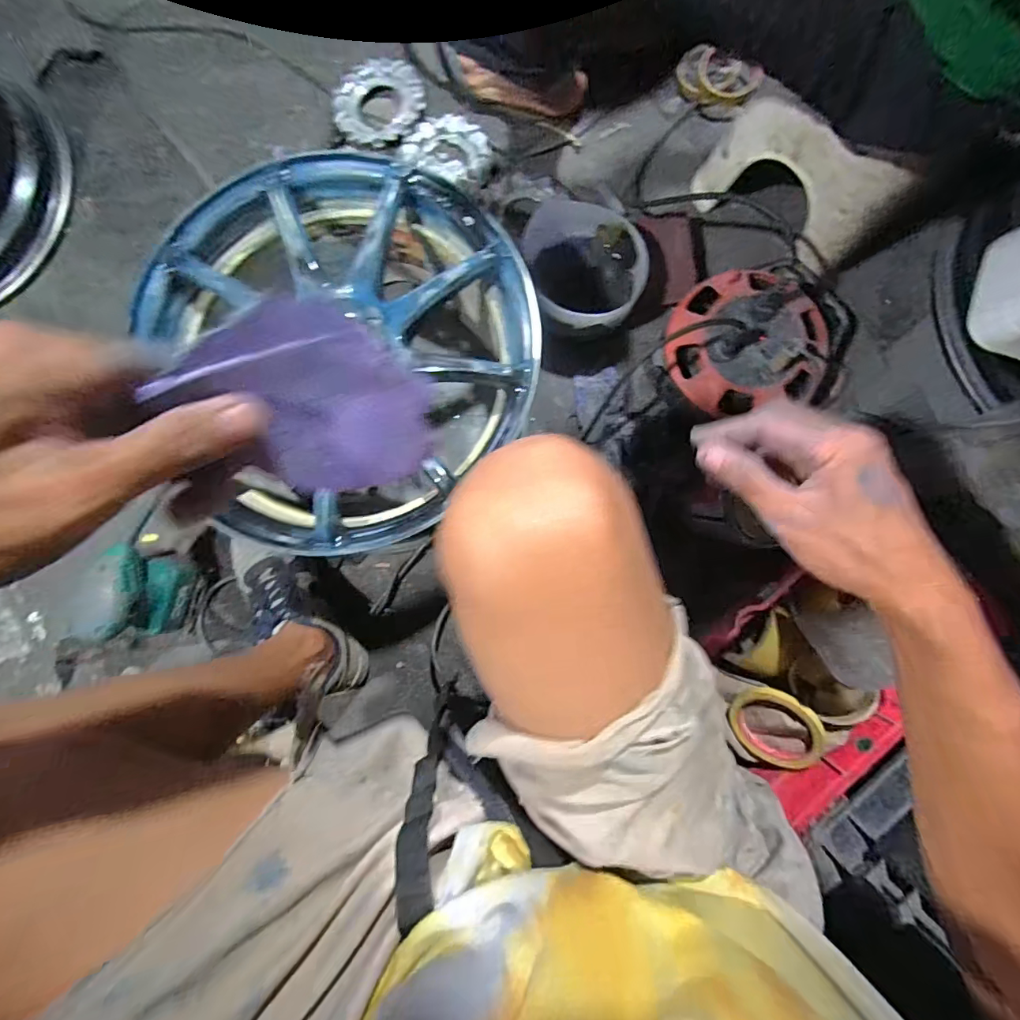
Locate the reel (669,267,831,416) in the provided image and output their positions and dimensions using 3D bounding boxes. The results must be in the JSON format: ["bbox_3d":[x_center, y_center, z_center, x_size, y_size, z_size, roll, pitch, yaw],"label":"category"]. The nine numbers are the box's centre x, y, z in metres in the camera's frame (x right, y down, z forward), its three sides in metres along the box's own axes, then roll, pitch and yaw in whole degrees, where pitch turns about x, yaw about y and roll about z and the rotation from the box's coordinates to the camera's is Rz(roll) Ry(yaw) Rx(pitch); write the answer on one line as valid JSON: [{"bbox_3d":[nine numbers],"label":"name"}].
[{"bbox_3d":[0.305,-0.212,0.610,0.202,0.102,0.195,-6,88,1],"label":"reel"}]

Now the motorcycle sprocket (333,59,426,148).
[{"bbox_3d":[-0.198,-0.612,0.703,0.128,0.018,0.136,0,88,1],"label":"motorcycle sprocket"}]

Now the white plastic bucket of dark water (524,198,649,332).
[{"bbox_3d":[0.101,-0.335,0.644,0.132,0.085,0.186,-20,88,0],"label":"white plastic bucket of dark water"}]

